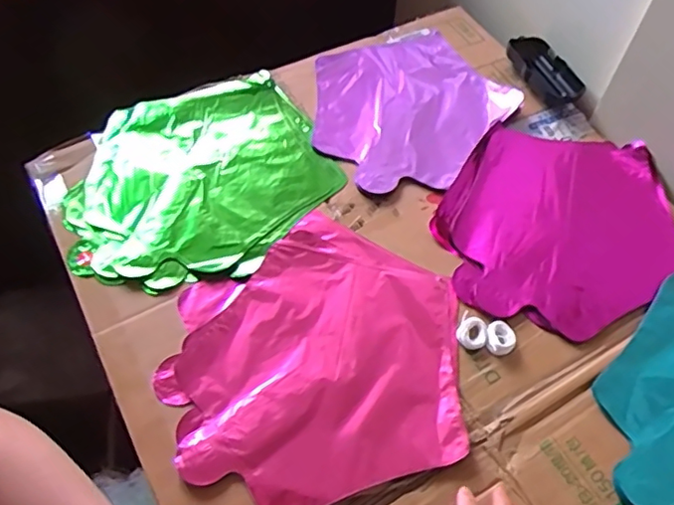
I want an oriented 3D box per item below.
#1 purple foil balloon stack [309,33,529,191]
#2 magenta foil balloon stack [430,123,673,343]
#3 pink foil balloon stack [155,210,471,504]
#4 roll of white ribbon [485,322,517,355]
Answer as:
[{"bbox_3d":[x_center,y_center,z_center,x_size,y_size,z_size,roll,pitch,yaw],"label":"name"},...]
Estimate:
[{"bbox_3d":[0.075,-0.169,0.659,0.222,0.016,0.221,-33,65,-21],"label":"purple foil balloon stack"},{"bbox_3d":[0.220,-0.034,0.580,0.241,0.005,0.234,-11,59,-9],"label":"magenta foil balloon stack"},{"bbox_3d":[-0.018,0.083,0.497,0.247,0.007,0.237,-15,60,-11],"label":"pink foil balloon stack"},{"bbox_3d":[0.143,0.076,0.512,0.027,0.012,0.026,1,58,-2],"label":"roll of white ribbon"}]

